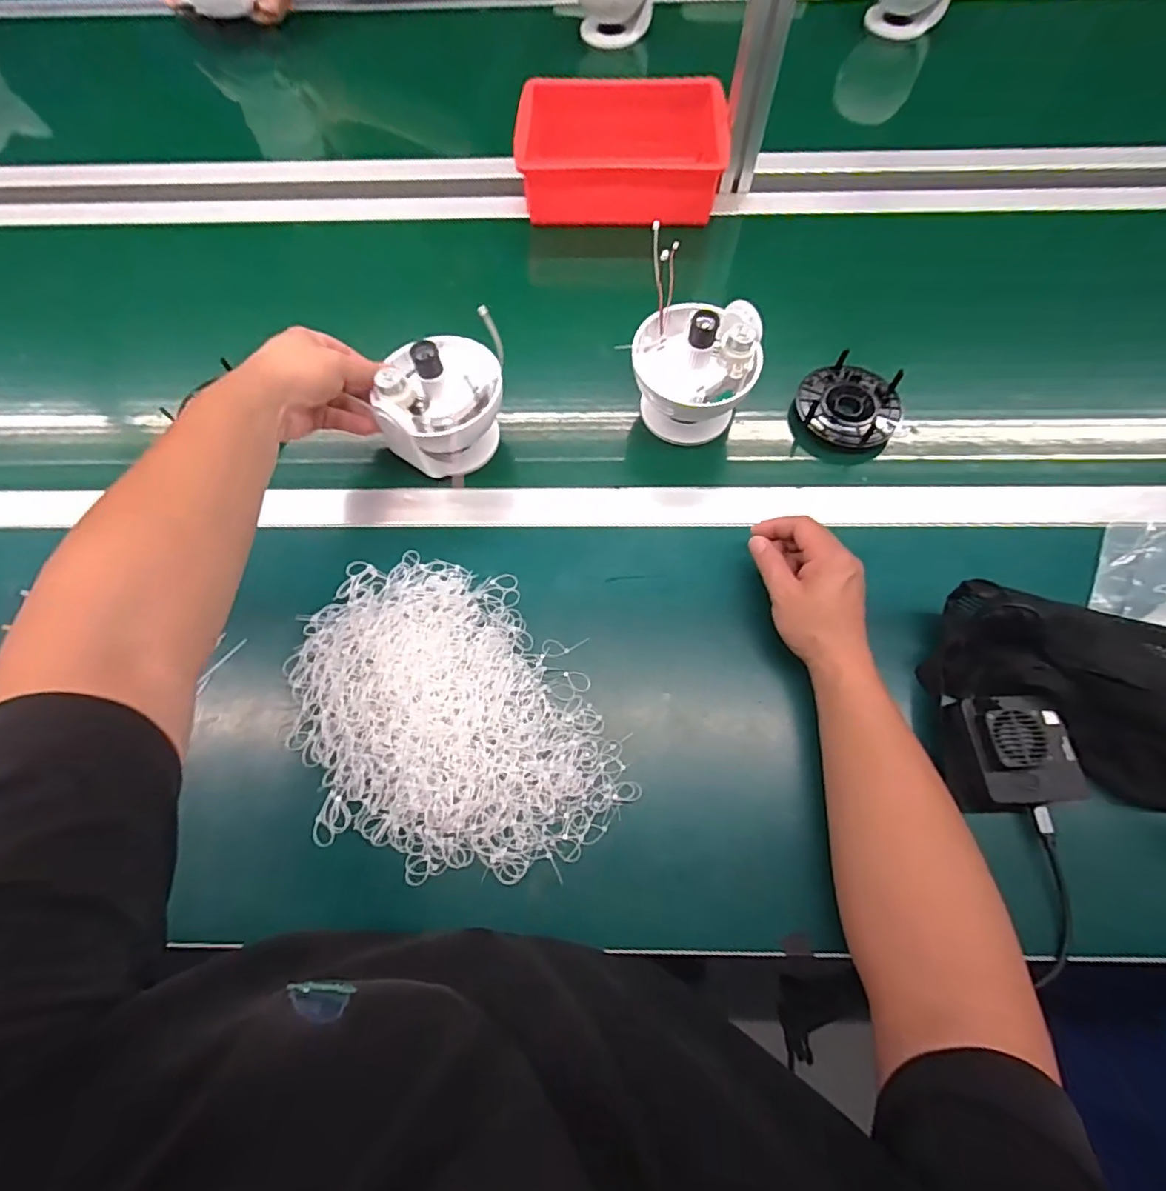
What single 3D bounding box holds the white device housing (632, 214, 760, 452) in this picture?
[{"bbox_3d":[0.109,-0.229,0.541,0.116,0.117,0.134,10,69,5],"label":"white device housing"}]

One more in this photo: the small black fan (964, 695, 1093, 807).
[{"bbox_3d":[0.326,0.111,0.409,0.065,0.017,0.076,-4,68,0],"label":"small black fan"}]

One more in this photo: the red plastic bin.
[{"bbox_3d":[0.046,-0.539,0.682,0.241,0.071,0.164,1,68,2],"label":"red plastic bin"}]

